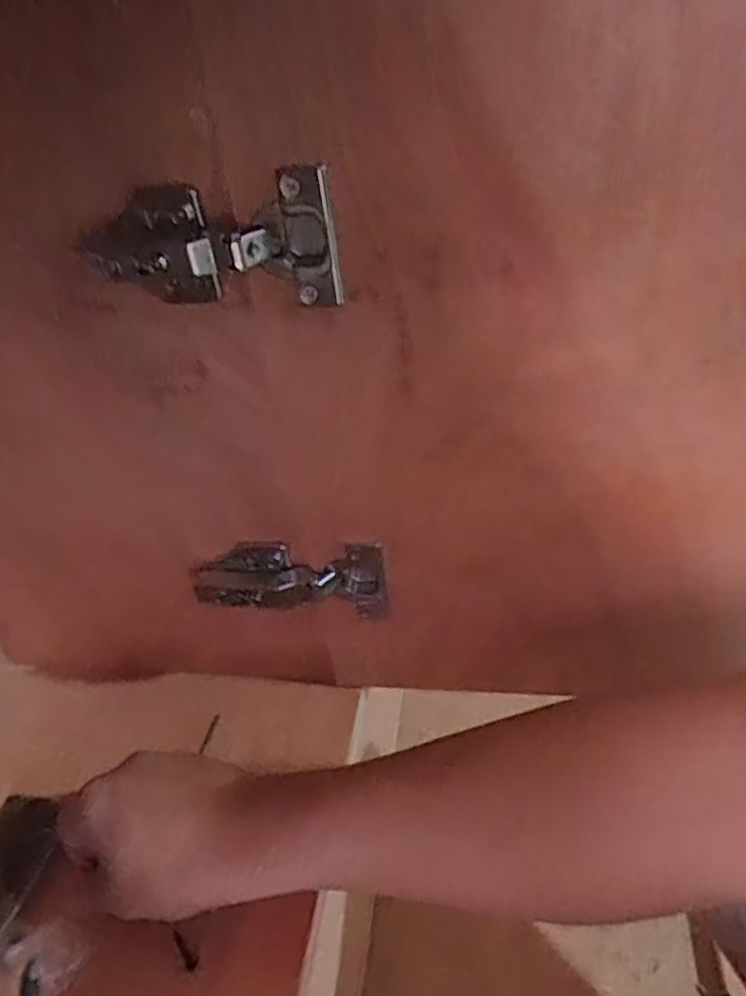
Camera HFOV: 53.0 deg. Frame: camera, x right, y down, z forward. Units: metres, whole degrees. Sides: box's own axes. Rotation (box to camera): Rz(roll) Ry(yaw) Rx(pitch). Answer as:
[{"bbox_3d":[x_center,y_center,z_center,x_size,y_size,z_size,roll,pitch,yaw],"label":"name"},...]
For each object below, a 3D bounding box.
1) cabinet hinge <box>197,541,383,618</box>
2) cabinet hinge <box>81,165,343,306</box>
[{"bbox_3d":[-0.054,0.053,0.464,0.121,0.051,0.022,-1,36,10],"label":"cabinet hinge"},{"bbox_3d":[-0.078,-0.116,0.345,0.120,0.056,0.021,1,36,13],"label":"cabinet hinge"}]

